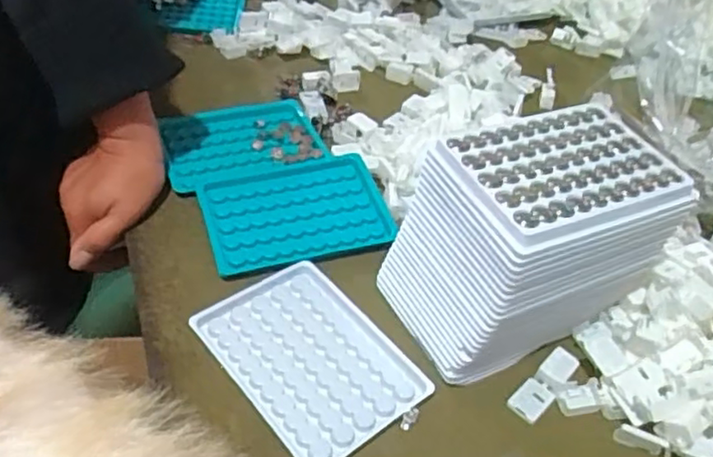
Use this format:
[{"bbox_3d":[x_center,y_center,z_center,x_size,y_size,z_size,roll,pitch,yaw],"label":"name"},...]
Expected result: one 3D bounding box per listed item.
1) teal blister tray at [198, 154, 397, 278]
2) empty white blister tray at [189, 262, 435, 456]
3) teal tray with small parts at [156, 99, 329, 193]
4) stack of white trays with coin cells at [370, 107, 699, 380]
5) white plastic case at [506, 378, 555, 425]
[{"bbox_3d":[-0.044,-0.015,0.499,0.136,0.008,0.101,-9,45,-18],"label":"teal blister tray"},{"bbox_3d":[-0.029,0.079,0.412,0.094,0.008,0.133,-27,53,-32],"label":"empty white blister tray"},{"bbox_3d":[-0.098,-0.076,0.561,0.131,0.011,0.098,-13,47,-22],"label":"teal tray with small parts"},{"bbox_3d":[0.104,0.007,0.408,0.146,0.119,0.096,-15,48,-24],"label":"stack of white trays with coin cells"},{"bbox_3d":[0.107,0.106,0.404,0.020,0.004,0.028,37,50,28],"label":"white plastic case"}]

